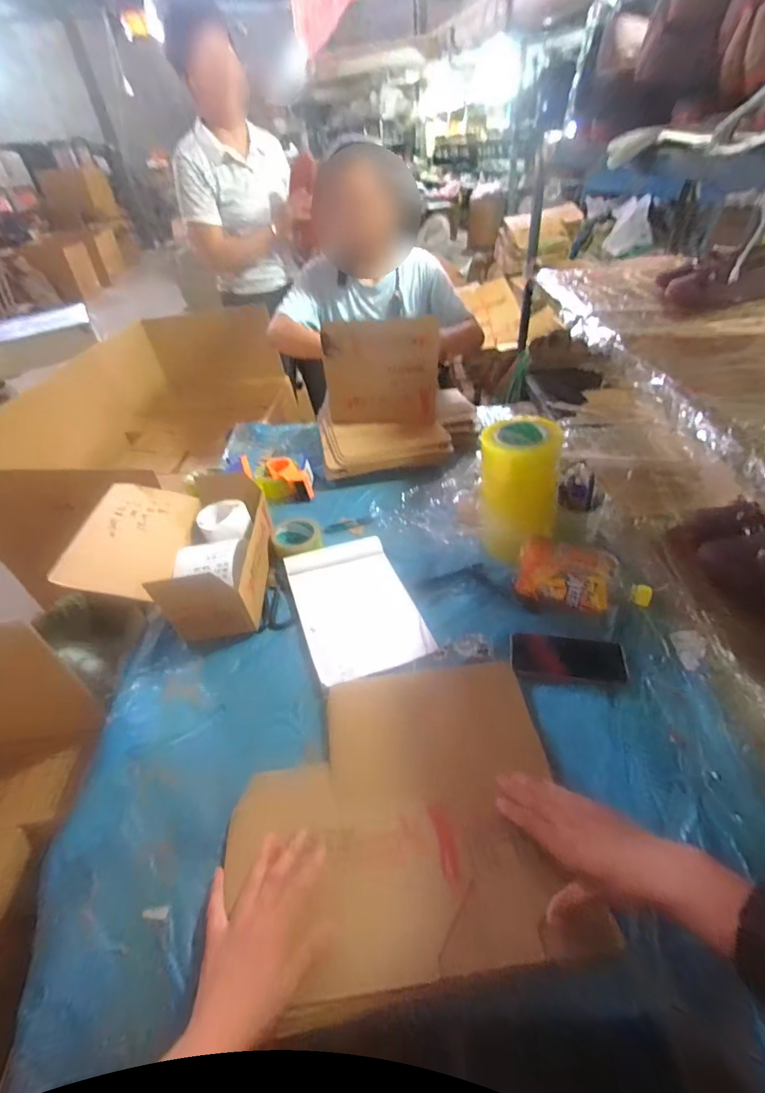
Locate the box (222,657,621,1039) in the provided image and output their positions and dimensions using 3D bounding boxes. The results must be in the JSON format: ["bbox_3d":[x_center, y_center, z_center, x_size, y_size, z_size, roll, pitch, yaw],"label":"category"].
[{"bbox_3d":[0.018,0.307,0.512,0.379,0.061,0.307,-8,42,-3],"label":"box"}]

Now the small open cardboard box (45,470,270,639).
[{"bbox_3d":[-0.350,0.005,0.770,0.267,0.137,0.282,-4,42,1],"label":"small open cardboard box"}]

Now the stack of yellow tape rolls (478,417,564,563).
[{"bbox_3d":[0.237,-0.096,0.770,0.133,0.206,0.144,4,43,11],"label":"stack of yellow tape rolls"}]

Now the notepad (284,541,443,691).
[{"bbox_3d":[-0.049,0.098,0.764,0.183,0.018,0.280,-15,49,-15],"label":"notepad"}]

